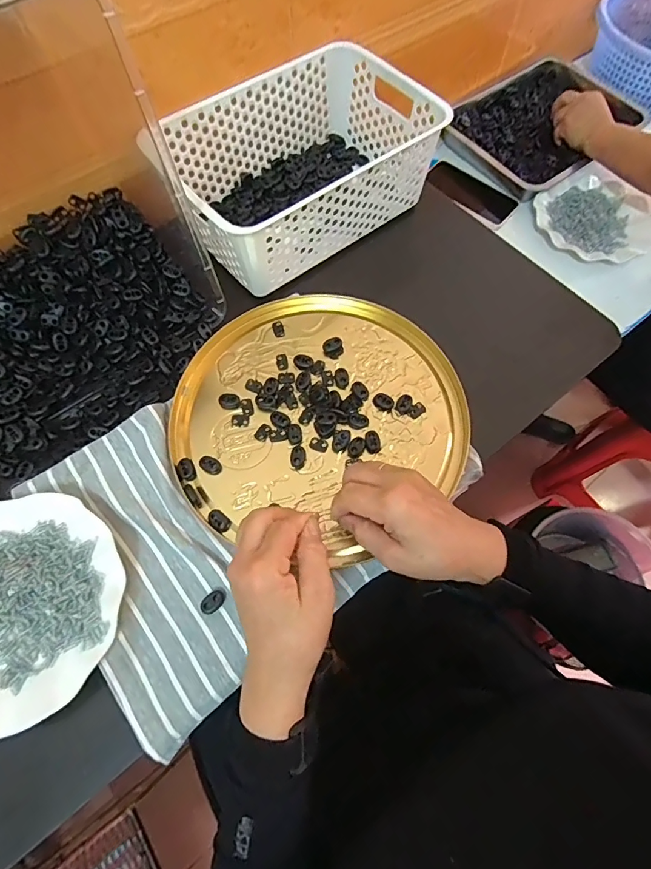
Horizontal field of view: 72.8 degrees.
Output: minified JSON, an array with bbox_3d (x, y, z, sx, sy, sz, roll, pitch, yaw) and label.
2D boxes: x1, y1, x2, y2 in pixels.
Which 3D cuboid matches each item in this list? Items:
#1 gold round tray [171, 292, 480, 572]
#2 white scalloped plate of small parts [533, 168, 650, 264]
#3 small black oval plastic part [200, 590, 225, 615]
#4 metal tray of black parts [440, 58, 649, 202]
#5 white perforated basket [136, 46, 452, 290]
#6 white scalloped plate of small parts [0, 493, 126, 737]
[{"bbox_3d":[-0.011,-0.024,0.457,0.289,0.015,0.277,0,66,-1],"label":"gold round tray"},{"bbox_3d":[0.427,-0.346,0.694,0.156,0.027,0.172,-42,73,-17],"label":"white scalloped plate of small parts"},{"bbox_3d":[-0.098,0.146,0.387,0.021,0.005,0.016,-29,70,-13],"label":"small black oval plastic part"},{"bbox_3d":[0.378,-0.545,0.765,0.314,0.030,0.228,-38,72,-16],"label":"metal tray of black parts"},{"bbox_3d":[-0.033,-0.325,0.537,0.299,0.104,0.198,-36,71,-15],"label":"white perforated basket"},{"bbox_3d":[-0.263,0.145,0.374,0.174,0.021,0.178,0,66,-1],"label":"white scalloped plate of small parts"}]

